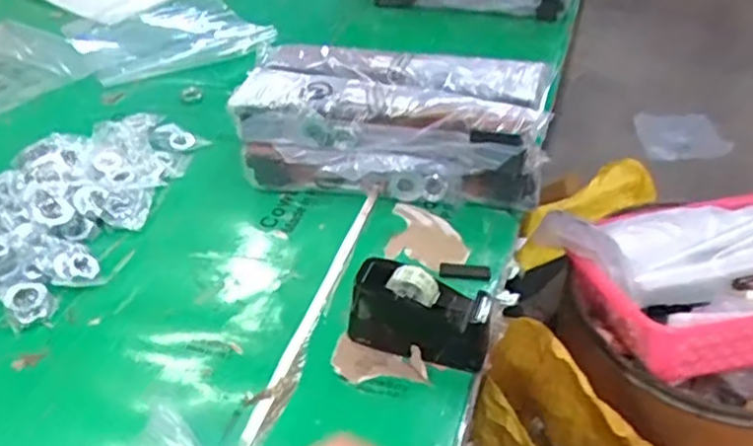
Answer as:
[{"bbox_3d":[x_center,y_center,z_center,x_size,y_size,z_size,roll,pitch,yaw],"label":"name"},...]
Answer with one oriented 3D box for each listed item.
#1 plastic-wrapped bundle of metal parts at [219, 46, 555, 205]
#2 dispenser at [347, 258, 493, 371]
[{"bbox_3d":[0.016,-0.109,0.777,0.321,0.115,0.161,6,40,7],"label":"plastic-wrapped bundle of metal parts"},{"bbox_3d":[0.037,0.075,0.586,0.117,0.070,0.047,15,42,17],"label":"dispenser"}]

